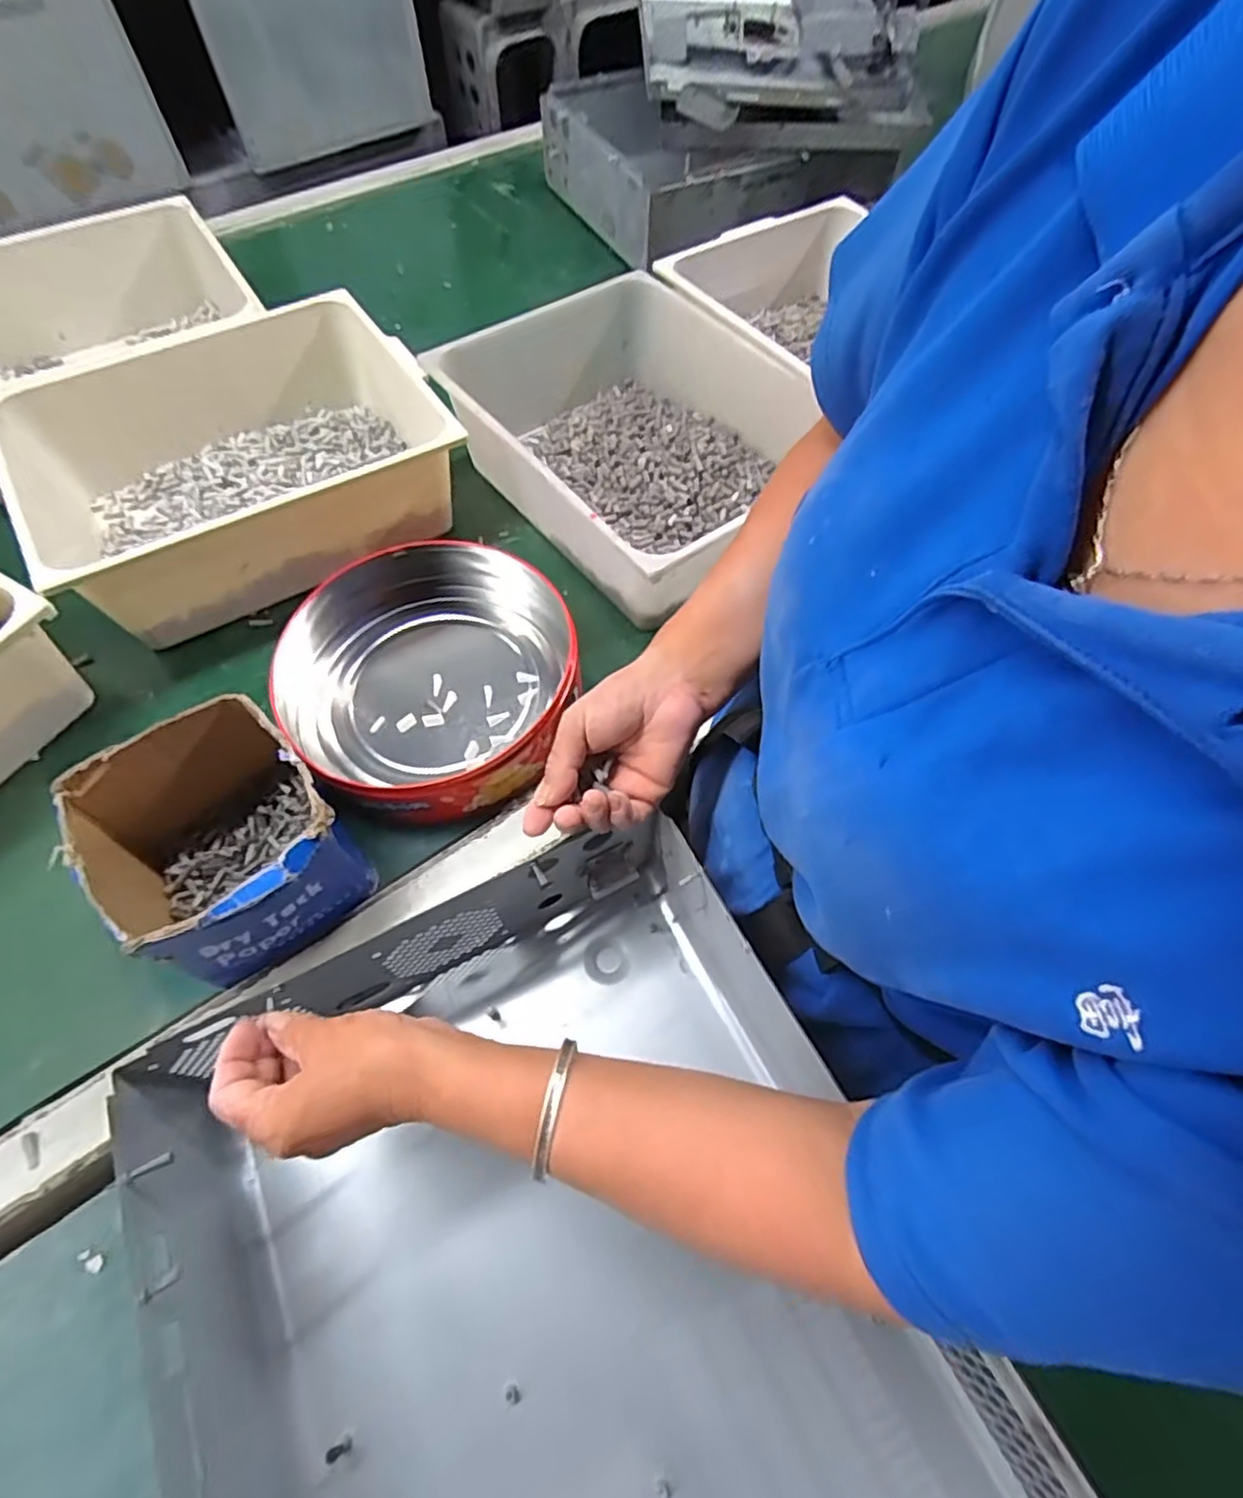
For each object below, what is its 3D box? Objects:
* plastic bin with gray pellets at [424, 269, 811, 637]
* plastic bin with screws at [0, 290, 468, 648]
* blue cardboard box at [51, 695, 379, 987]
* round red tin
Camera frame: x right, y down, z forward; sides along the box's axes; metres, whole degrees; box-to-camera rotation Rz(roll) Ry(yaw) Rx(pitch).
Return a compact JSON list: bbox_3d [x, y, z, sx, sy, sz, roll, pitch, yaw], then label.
[{"bbox_3d":[0.022,-0.301,0.669,0.277,0.112,0.349,-33,66,-17],"label":"plastic bin with gray pellets"},{"bbox_3d":[-0.367,-0.269,0.651,0.378,0.106,0.283,-30,65,-16],"label":"plastic bin with screws"},{"bbox_3d":[-0.266,0.072,0.458,0.145,0.104,0.169,-39,68,-20],"label":"blue cardboard box"},{"bbox_3d":[-0.161,-0.070,0.584,0.255,0.065,0.277,0,61,0],"label":"round red tin"}]

